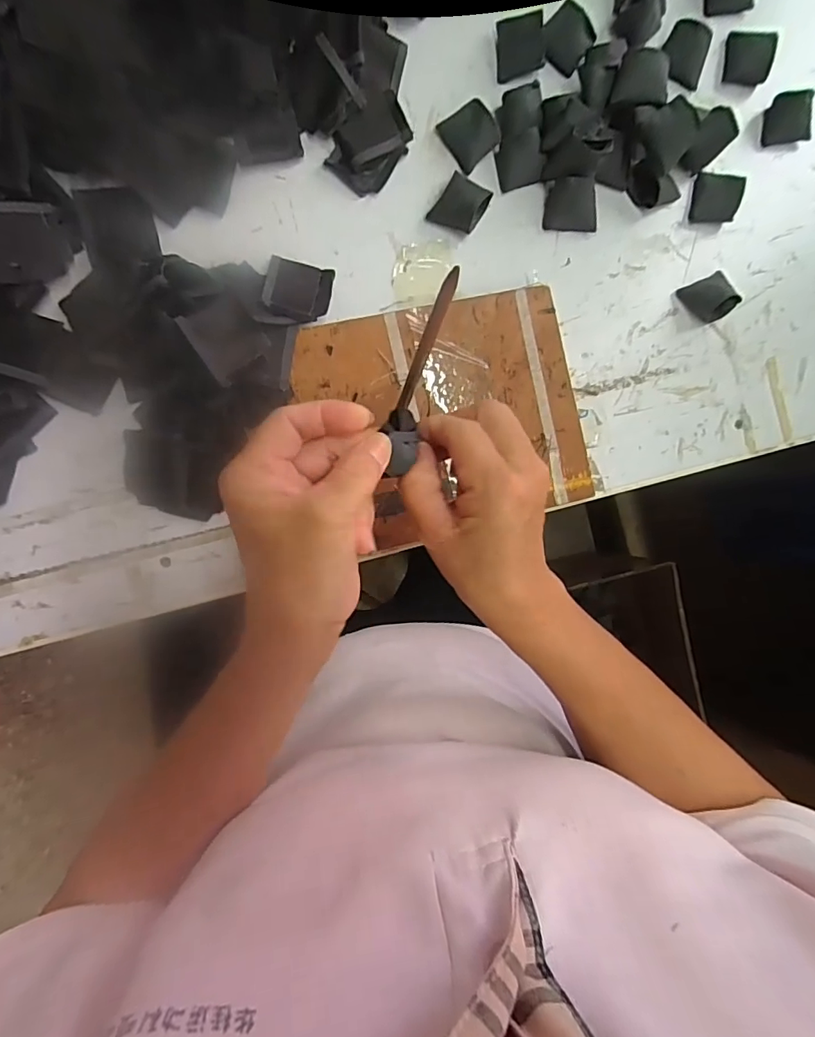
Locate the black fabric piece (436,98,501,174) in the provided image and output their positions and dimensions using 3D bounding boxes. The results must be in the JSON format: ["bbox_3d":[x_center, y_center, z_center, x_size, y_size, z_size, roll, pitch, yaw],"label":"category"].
[{"bbox_3d":[0.050,-0.307,0.394,0.039,0.016,0.041,-42,95,-6],"label":"black fabric piece"}]

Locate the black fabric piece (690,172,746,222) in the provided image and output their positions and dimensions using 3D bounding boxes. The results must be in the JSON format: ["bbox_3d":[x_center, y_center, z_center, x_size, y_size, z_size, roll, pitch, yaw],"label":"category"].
[{"bbox_3d":[0.261,-0.272,0.419,0.035,0.023,0.035,7,89,-8],"label":"black fabric piece"}]

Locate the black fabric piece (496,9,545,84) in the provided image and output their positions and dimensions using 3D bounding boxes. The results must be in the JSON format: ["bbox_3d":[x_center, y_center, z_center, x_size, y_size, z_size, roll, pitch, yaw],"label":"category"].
[{"bbox_3d":[0.091,-0.378,0.400,0.036,0.007,0.041,-2,105,20],"label":"black fabric piece"}]

